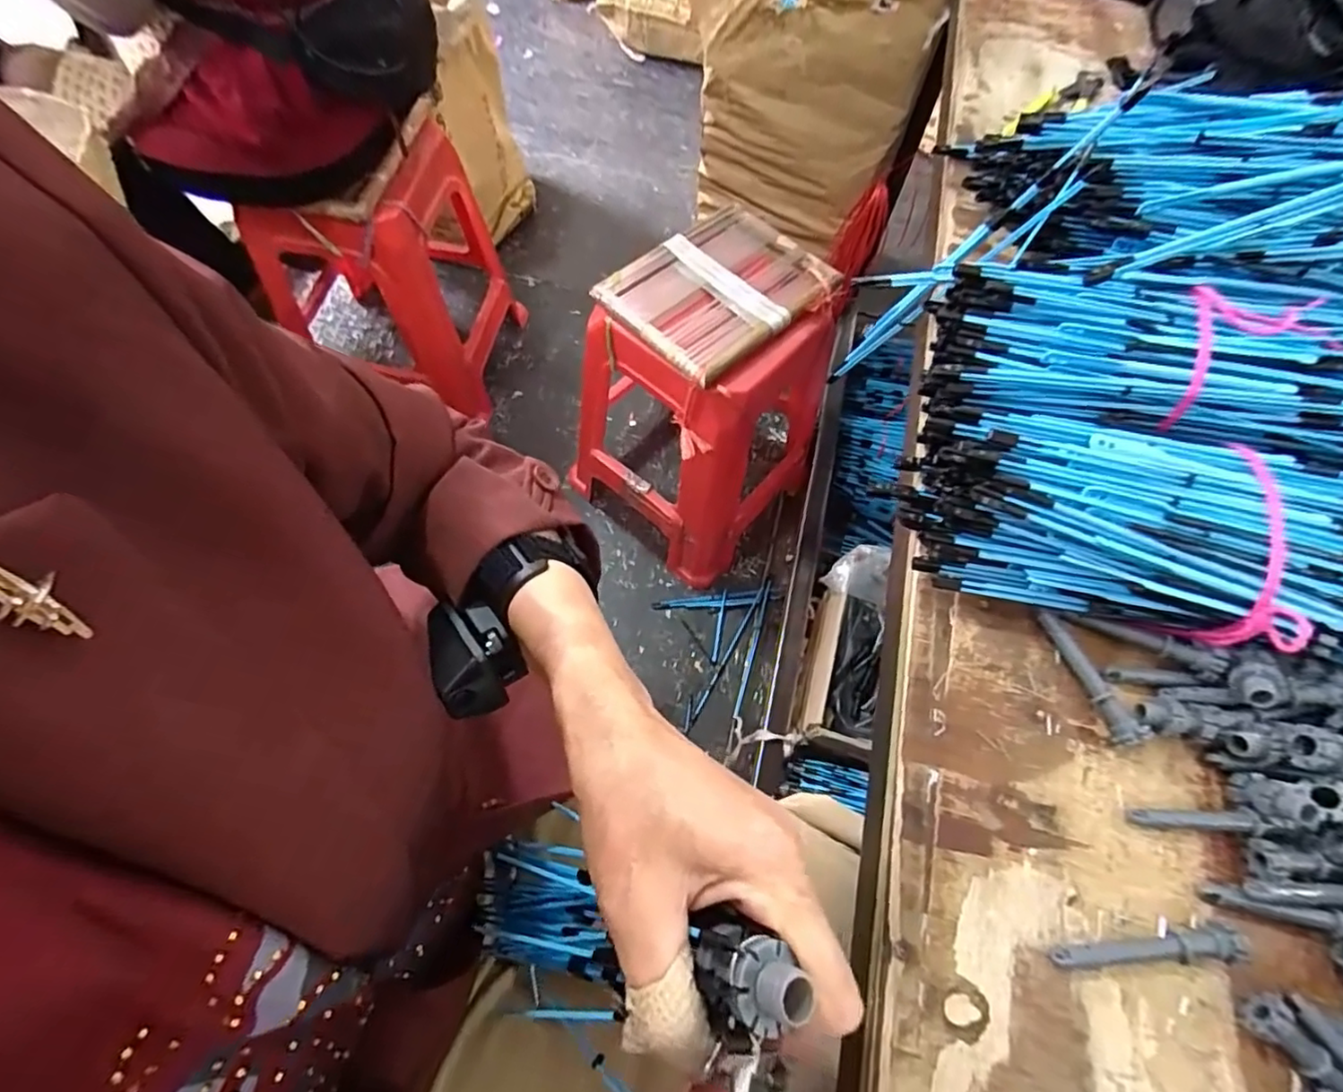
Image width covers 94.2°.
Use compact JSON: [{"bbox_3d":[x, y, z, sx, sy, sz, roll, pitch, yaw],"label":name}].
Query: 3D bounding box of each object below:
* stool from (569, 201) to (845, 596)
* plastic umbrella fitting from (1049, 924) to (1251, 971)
[{"bbox_3d":[0.076,-0.260,1.120,0.337,0.494,0.404,37,67,13],"label":"stool"},{"bbox_3d":[0.247,0.208,0.323,0.096,0.016,0.018,1,64,-3],"label":"plastic umbrella fitting"}]

